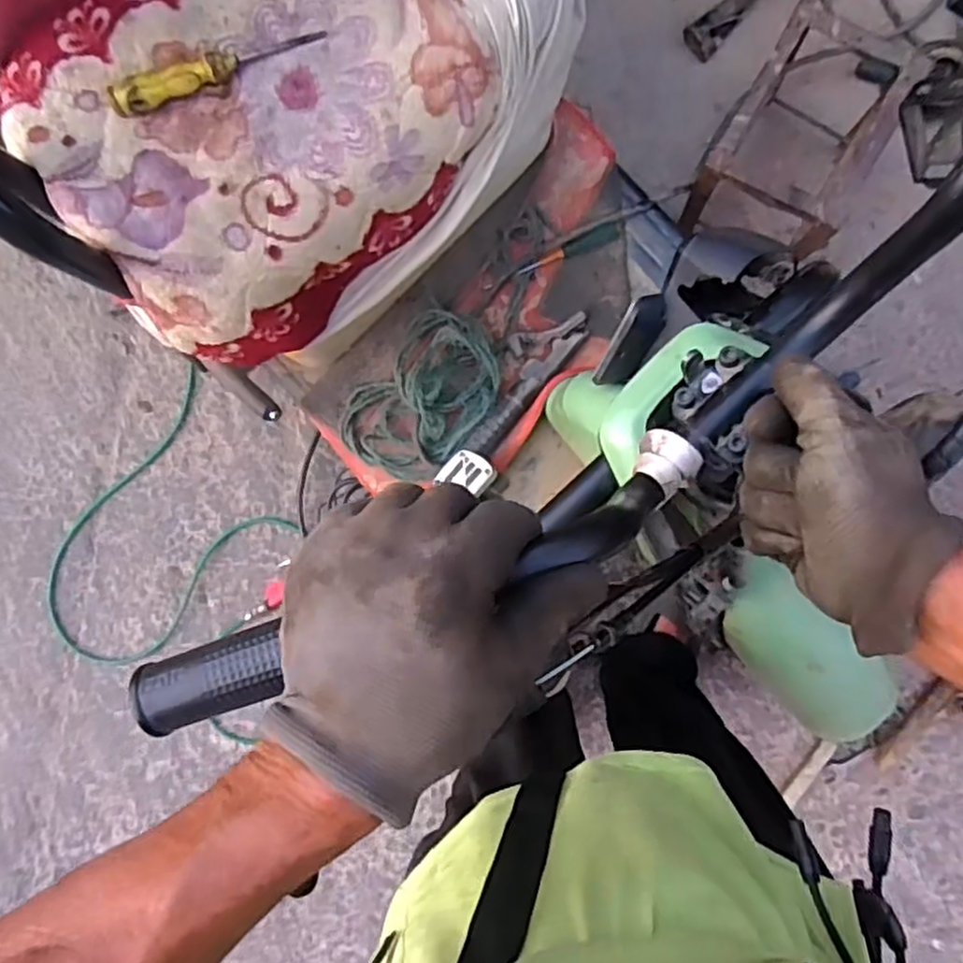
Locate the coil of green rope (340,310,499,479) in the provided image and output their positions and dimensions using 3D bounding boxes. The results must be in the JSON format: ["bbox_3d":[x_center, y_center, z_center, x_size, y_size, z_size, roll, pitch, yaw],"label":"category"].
[{"bbox_3d":[-0.086,-0.120,1.055,0.171,0.077,0.248,45,93,3],"label":"coil of green rope"}]

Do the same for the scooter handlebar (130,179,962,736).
[{"bbox_3d":[0.118,-0.079,0.360,0.638,0.180,0.133,-42,85,10],"label":"scooter handlebar"}]

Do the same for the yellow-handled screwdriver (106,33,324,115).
[{"bbox_3d":[-0.246,-0.386,0.684,0.201,0.021,0.026,-23,87,-8],"label":"yellow-handled screwdriver"}]

